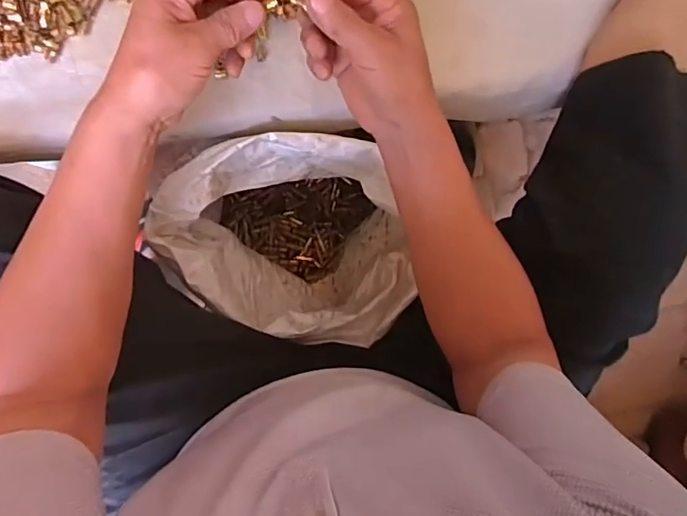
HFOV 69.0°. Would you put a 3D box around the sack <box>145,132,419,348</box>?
[{"bbox_3d":[-0.066,-0.031,0.679,0.274,0.369,0.215,34,90,-10],"label":"sack"}]

